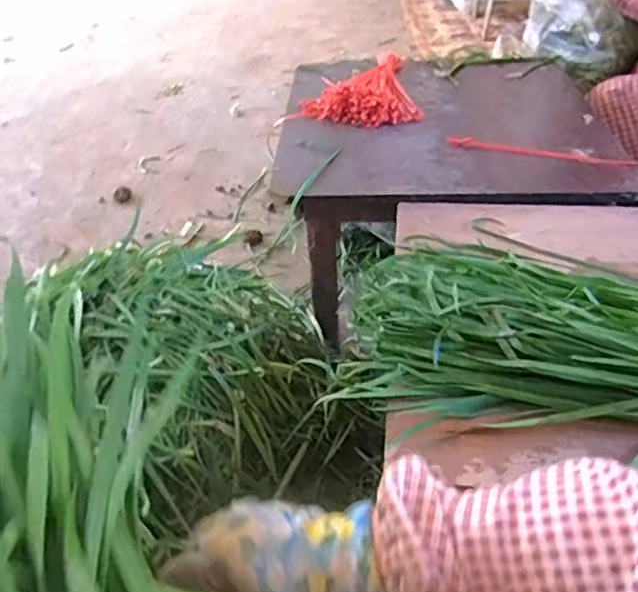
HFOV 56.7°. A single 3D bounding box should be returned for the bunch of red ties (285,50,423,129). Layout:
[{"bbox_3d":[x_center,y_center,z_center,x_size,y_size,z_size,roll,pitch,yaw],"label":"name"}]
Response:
[{"bbox_3d":[0.078,-0.411,1.140,0.227,0.053,0.276,2,40,5],"label":"bunch of red ties"}]

